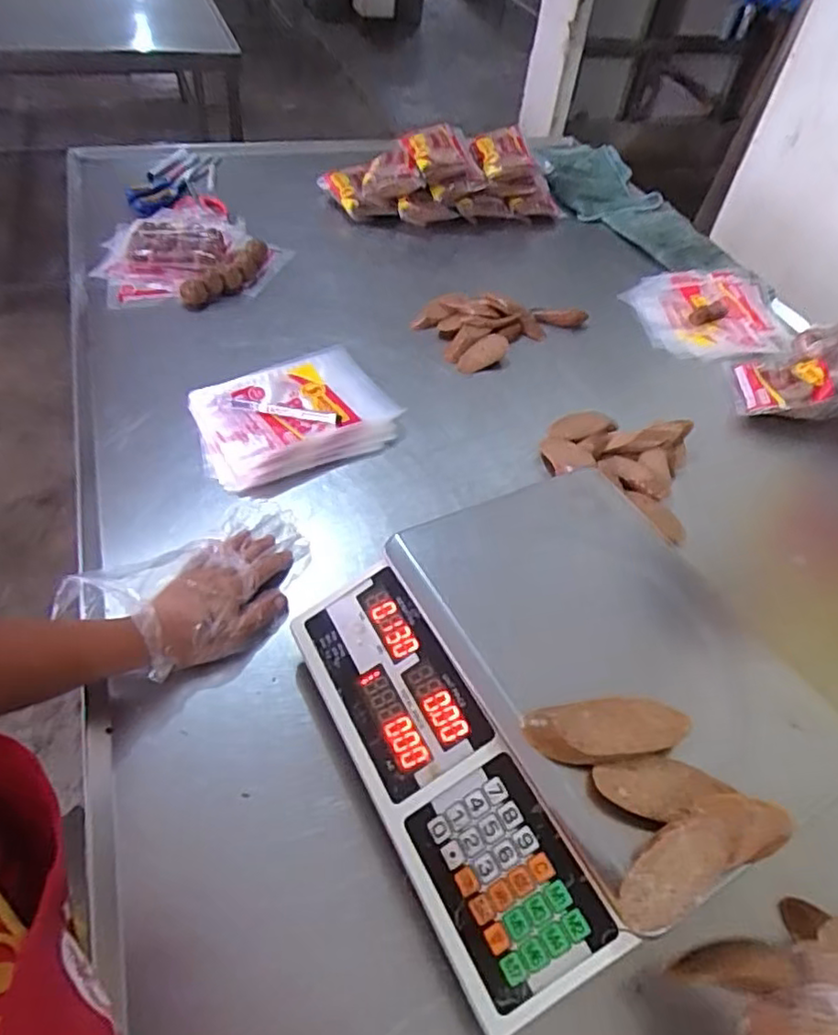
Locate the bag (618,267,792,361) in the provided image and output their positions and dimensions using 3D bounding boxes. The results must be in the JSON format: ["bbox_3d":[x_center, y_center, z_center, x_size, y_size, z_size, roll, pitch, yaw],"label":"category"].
[{"bbox_3d":[0.470,-0.336,1.039,0.245,0.018,0.228,-2,50,-9],"label":"bag"}]

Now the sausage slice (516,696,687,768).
[{"bbox_3d":[0.126,0.149,0.434,0.108,0.035,0.042,2,49,-6],"label":"sausage slice"}]

